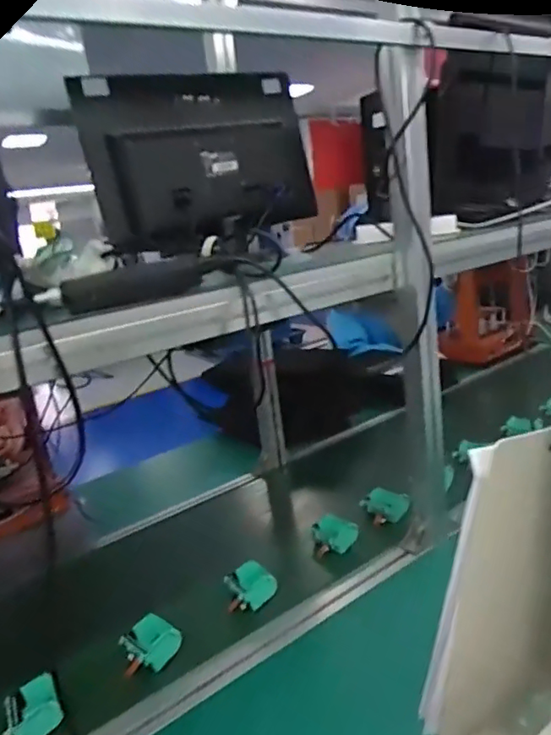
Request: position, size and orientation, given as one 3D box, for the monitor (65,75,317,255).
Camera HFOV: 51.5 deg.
[{"bbox_3d":[-0.119,-0.363,0.989,0.425,0.280,0.070,-25,7,-32],"label":"monitor"}]

